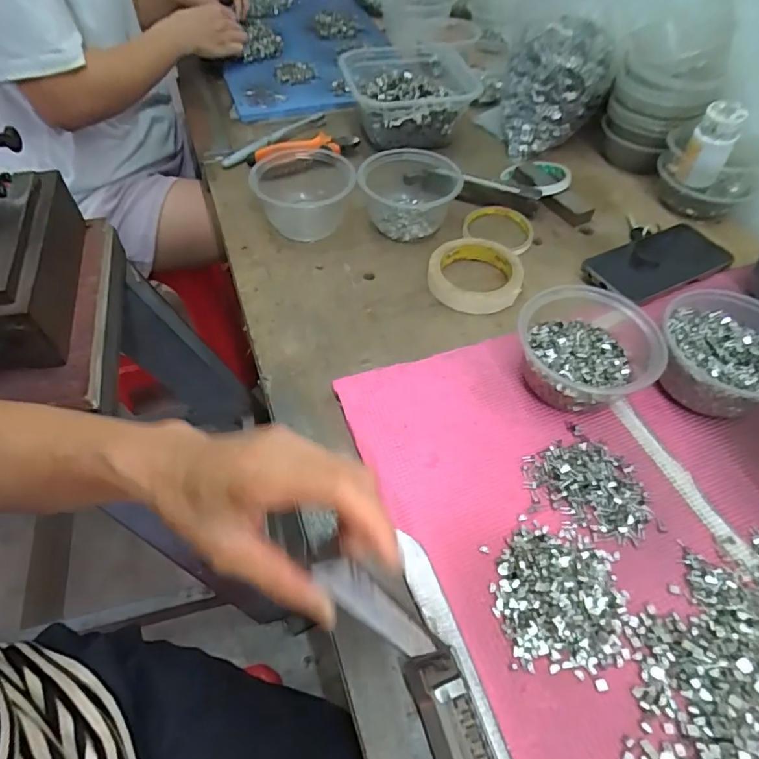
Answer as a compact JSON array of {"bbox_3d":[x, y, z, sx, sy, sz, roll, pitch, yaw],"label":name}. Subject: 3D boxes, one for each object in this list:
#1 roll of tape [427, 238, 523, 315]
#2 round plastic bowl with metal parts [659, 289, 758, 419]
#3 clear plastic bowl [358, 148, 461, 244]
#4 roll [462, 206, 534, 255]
[{"bbox_3d":[0.103,-0.115,0.545,0.096,0.019,0.096,6,53,6],"label":"roll of tape"},{"bbox_3d":[0.301,-0.020,0.442,0.109,0.057,0.116,0,52,1],"label":"round plastic bowl with metal parts"},{"bbox_3d":[0.037,-0.225,0.601,0.117,0.060,0.117,3,52,3],"label":"clear plastic bowl"},{"bbox_3d":[0.142,-0.180,0.603,0.082,0.019,0.082,8,53,7],"label":"roll"}]

